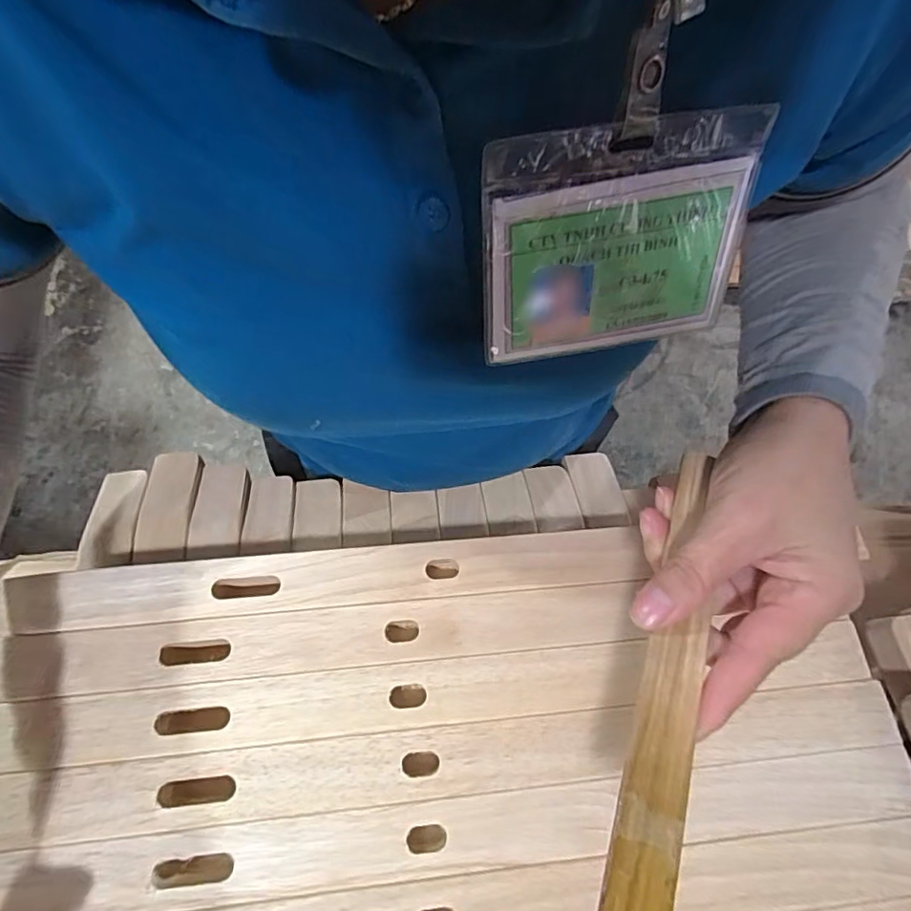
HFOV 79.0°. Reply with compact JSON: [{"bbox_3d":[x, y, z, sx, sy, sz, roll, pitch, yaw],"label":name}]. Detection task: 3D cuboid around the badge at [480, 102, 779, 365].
[{"bbox_3d":[0.059,-0.077,0.205,0.099,0.082,0.004,-11,42,-6],"label":"badge"}]

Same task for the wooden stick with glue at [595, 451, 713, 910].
[{"bbox_3d":[0.079,0.086,0.207,0.023,0.005,0.209,19,60,5],"label":"wooden stick with glue"}]

